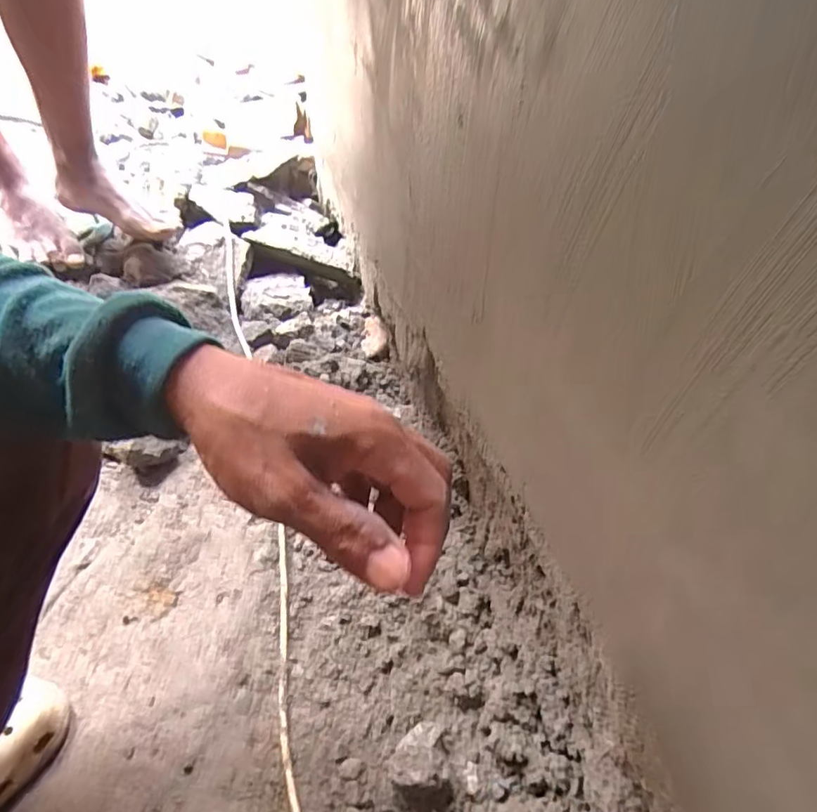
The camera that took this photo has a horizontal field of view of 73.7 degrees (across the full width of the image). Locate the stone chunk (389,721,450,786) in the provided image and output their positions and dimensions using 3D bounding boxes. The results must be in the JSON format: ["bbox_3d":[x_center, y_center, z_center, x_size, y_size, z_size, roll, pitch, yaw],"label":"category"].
[{"bbox_3d":[0.007,0.295,0.459,0.046,0.029,0.046,-9,45,-5],"label":"stone chunk"}]

